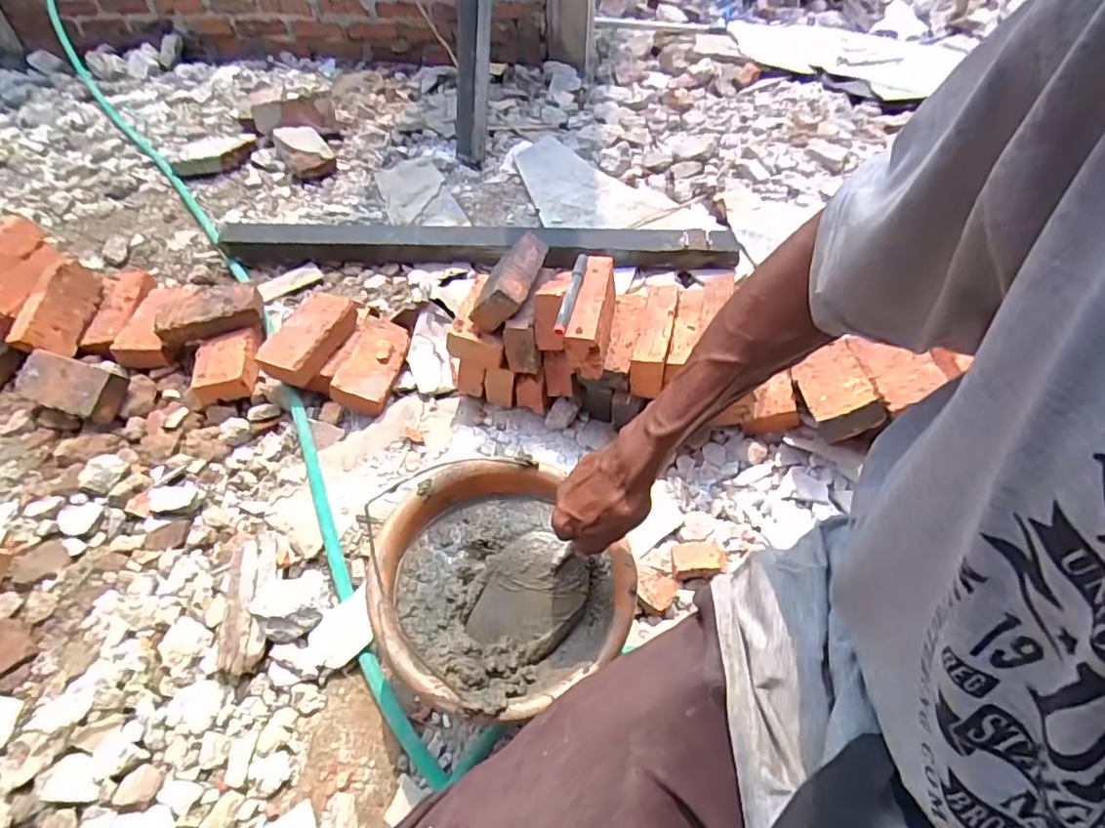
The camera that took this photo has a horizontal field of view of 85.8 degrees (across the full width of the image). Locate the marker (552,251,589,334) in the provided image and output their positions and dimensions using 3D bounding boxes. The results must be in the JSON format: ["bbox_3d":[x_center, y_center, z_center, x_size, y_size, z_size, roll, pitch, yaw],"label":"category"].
[{"bbox_3d":[0.025,-0.159,0.768,0.015,0.015,0.143,10,53,11],"label":"marker"}]

